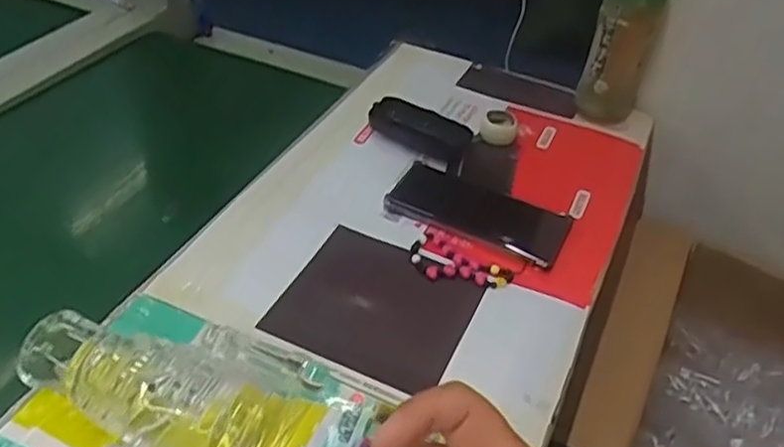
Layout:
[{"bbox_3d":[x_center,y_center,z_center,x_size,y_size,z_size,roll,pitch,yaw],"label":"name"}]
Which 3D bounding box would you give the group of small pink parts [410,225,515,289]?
[{"bbox_3d":[0.057,0.035,0.605,0.087,0.007,0.052,28,46,22],"label":"group of small pink parts"}]

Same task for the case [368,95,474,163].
[{"bbox_3d":[0.030,-0.100,0.737,0.105,0.027,0.044,24,45,19],"label":"case"}]

